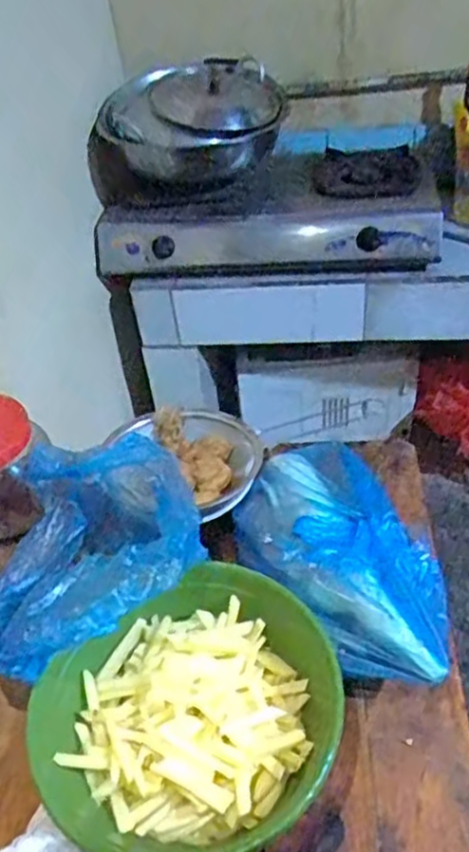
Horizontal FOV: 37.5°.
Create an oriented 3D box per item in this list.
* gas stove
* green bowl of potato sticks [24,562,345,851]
[{"bbox_3d":[0.083,-0.540,1.655,0.754,0.139,0.537,2,44,10],"label":"gas stove"},{"bbox_3d":[-0.034,0.238,0.565,0.240,0.063,0.227,-4,43,4],"label":"green bowl of potato sticks"}]

